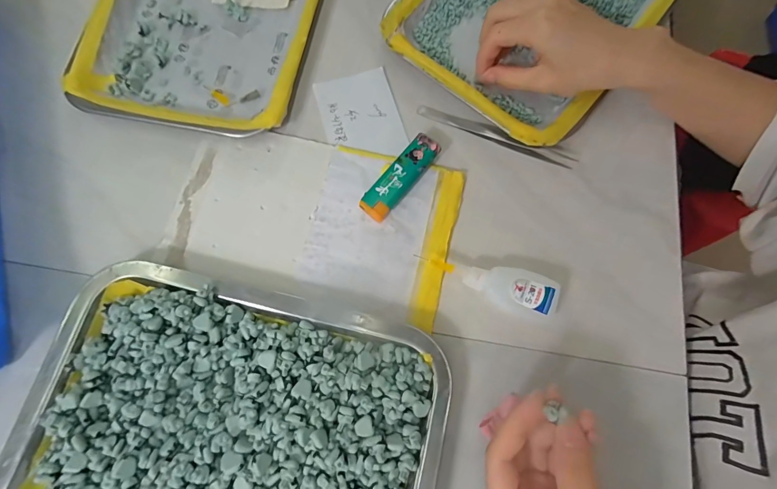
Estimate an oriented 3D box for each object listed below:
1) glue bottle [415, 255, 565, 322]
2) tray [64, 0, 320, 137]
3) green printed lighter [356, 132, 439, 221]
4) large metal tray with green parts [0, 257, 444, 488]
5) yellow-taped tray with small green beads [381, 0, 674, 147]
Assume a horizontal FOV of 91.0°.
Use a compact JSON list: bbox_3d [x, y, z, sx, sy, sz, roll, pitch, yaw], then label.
[{"bbox_3d":[0.074,0.026,0.279,0.093,0.020,0.032,23,74,6],"label":"glue bottle"},{"bbox_3d":[-0.157,-0.216,0.340,0.185,0.019,0.249,9,75,2],"label":"tray"},{"bbox_3d":[0.009,-0.052,0.302,0.023,0.014,0.078,37,76,10],"label":"green printed lighter"},{"bbox_3d":[-0.099,0.126,0.243,0.250,0.031,0.193,13,73,3],"label":"large metal tray with green parts"},{"bbox_3d":[0.137,-0.226,0.348,0.189,0.026,0.260,39,78,10],"label":"yellow-taped tray with small green beads"}]

